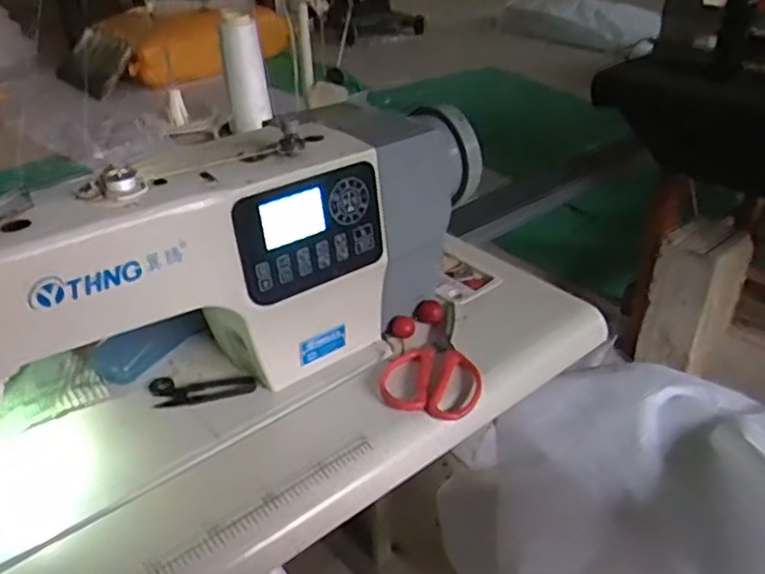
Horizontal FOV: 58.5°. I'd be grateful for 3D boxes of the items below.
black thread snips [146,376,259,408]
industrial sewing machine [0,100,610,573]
[{"bbox_3d":[-0.181,0.101,0.689,0.102,0.011,0.040,-8,34,-11],"label":"black thread snips"},{"bbox_3d":[-0.091,0.016,0.639,0.655,0.258,0.288,-27,41,-34],"label":"industrial sewing machine"}]

